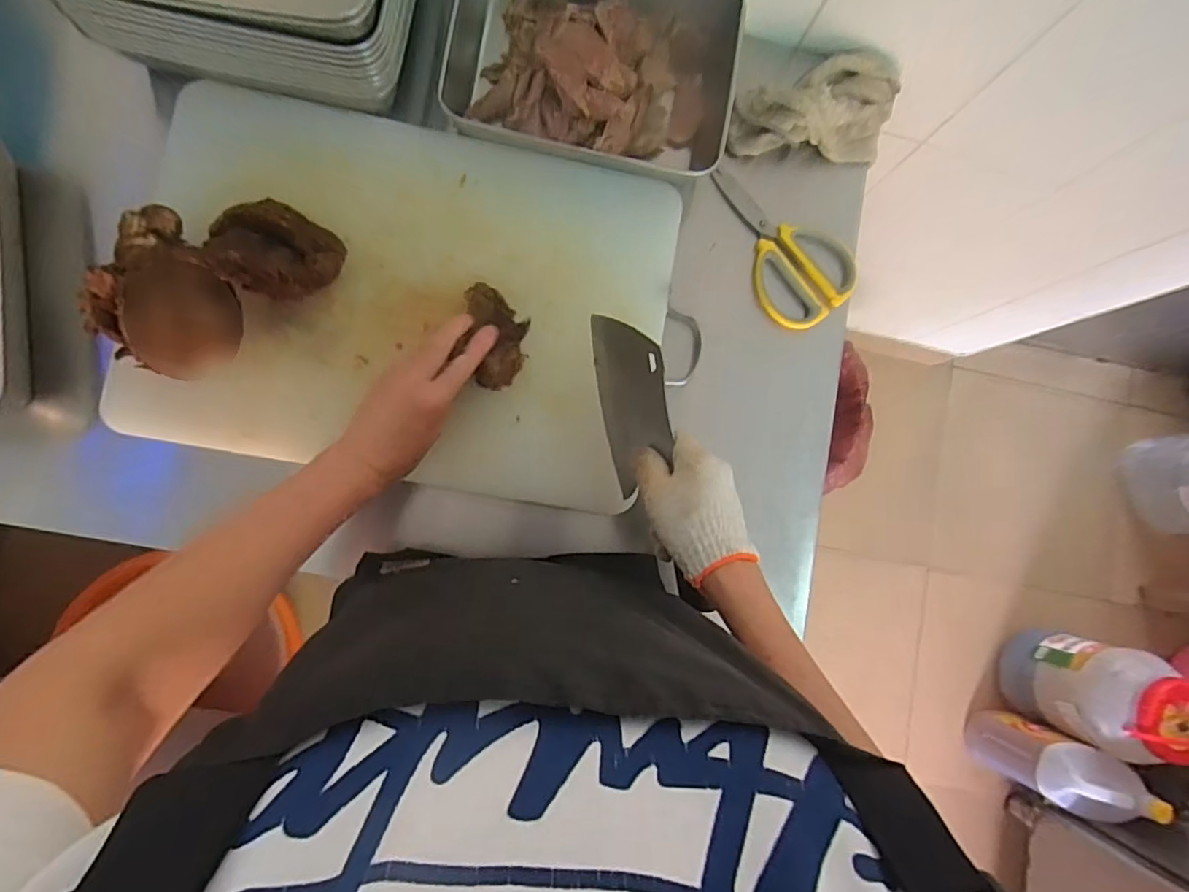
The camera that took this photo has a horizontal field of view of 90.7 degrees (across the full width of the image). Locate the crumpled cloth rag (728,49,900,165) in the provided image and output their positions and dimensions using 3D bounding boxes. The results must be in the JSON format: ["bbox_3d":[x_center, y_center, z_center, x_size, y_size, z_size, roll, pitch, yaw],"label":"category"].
[{"bbox_3d":[0.224,-0.341,0.576,0.171,0.041,0.108,2,85,-7],"label":"crumpled cloth rag"}]

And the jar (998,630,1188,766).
[{"bbox_3d":[1.051,0.518,1.217,0.215,0.329,0.197,1,85,-7],"label":"jar"}]

